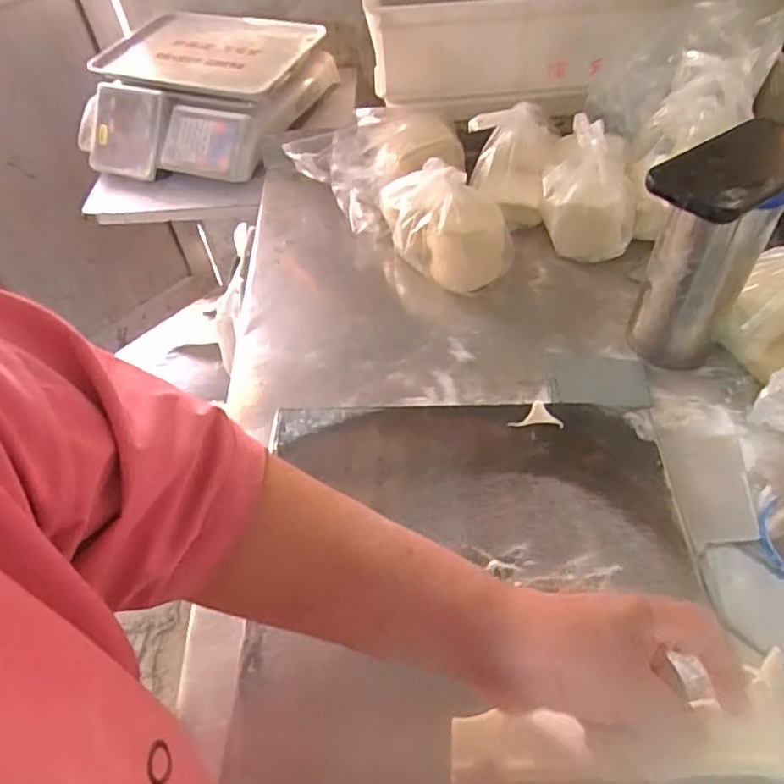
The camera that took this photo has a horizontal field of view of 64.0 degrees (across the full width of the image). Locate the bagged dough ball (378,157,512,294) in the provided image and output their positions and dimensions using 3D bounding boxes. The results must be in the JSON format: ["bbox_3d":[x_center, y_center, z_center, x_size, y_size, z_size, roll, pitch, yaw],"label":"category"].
[{"bbox_3d":[0.057,-0.197,0.753,0.169,0.110,0.099,12,53,15],"label":"bagged dough ball"}]

